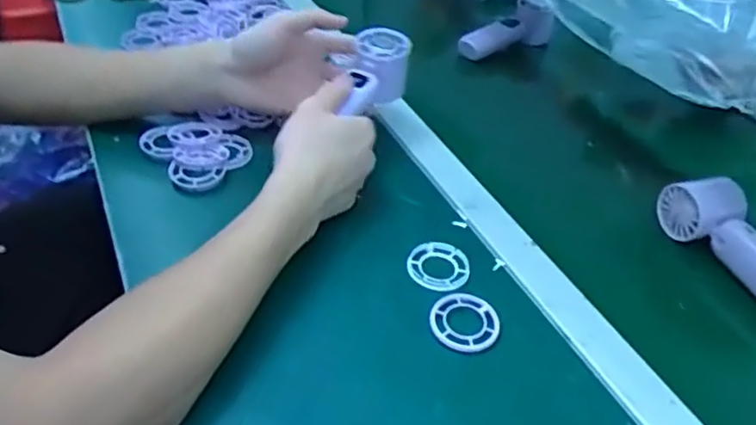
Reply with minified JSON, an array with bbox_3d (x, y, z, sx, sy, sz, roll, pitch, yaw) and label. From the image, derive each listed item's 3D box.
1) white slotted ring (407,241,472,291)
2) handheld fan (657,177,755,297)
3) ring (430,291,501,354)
[{"bbox_3d":[0.052,0.045,0.545,0.051,0.007,0.061,15,42,11],"label":"white slotted ring"},{"bbox_3d":[0.322,0.027,0.566,0.048,0.048,0.157,-14,44,-21],"label":"handheld fan"},{"bbox_3d":[0.068,0.085,0.500,0.053,0.005,0.056,3,41,-2],"label":"ring"}]

